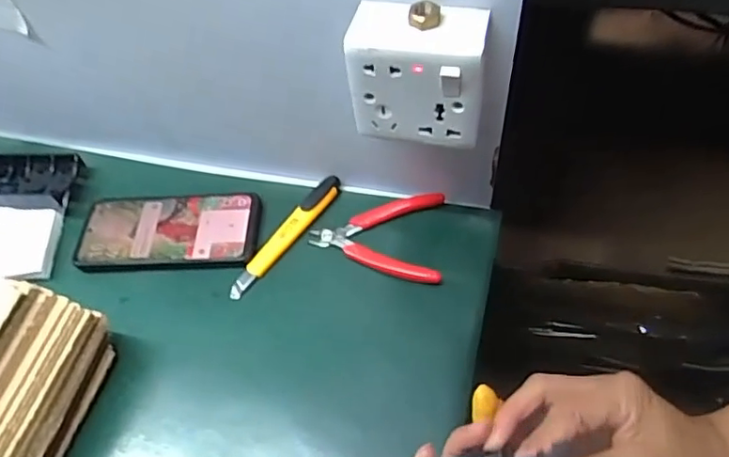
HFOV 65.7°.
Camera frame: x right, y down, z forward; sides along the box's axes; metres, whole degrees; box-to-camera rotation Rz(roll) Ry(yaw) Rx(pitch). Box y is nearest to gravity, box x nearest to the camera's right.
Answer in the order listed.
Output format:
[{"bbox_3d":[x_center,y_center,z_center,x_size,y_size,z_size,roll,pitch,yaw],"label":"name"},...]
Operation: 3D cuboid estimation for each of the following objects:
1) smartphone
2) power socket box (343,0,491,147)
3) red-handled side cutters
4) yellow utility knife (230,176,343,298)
[{"bbox_3d":[-0.182,0.002,0.530,0.165,0.011,0.079,-3,55,4],"label":"smartphone"},{"bbox_3d":[0.037,-0.103,0.381,0.085,0.085,0.046,9,56,12],"label":"power socket box"},{"bbox_3d":[0.010,0.004,0.504,0.116,0.013,0.085,2,55,8],"label":"red-handled side cutters"},{"bbox_3d":[-0.071,0.003,0.515,0.024,0.016,0.144,30,63,24],"label":"yellow utility knife"}]

